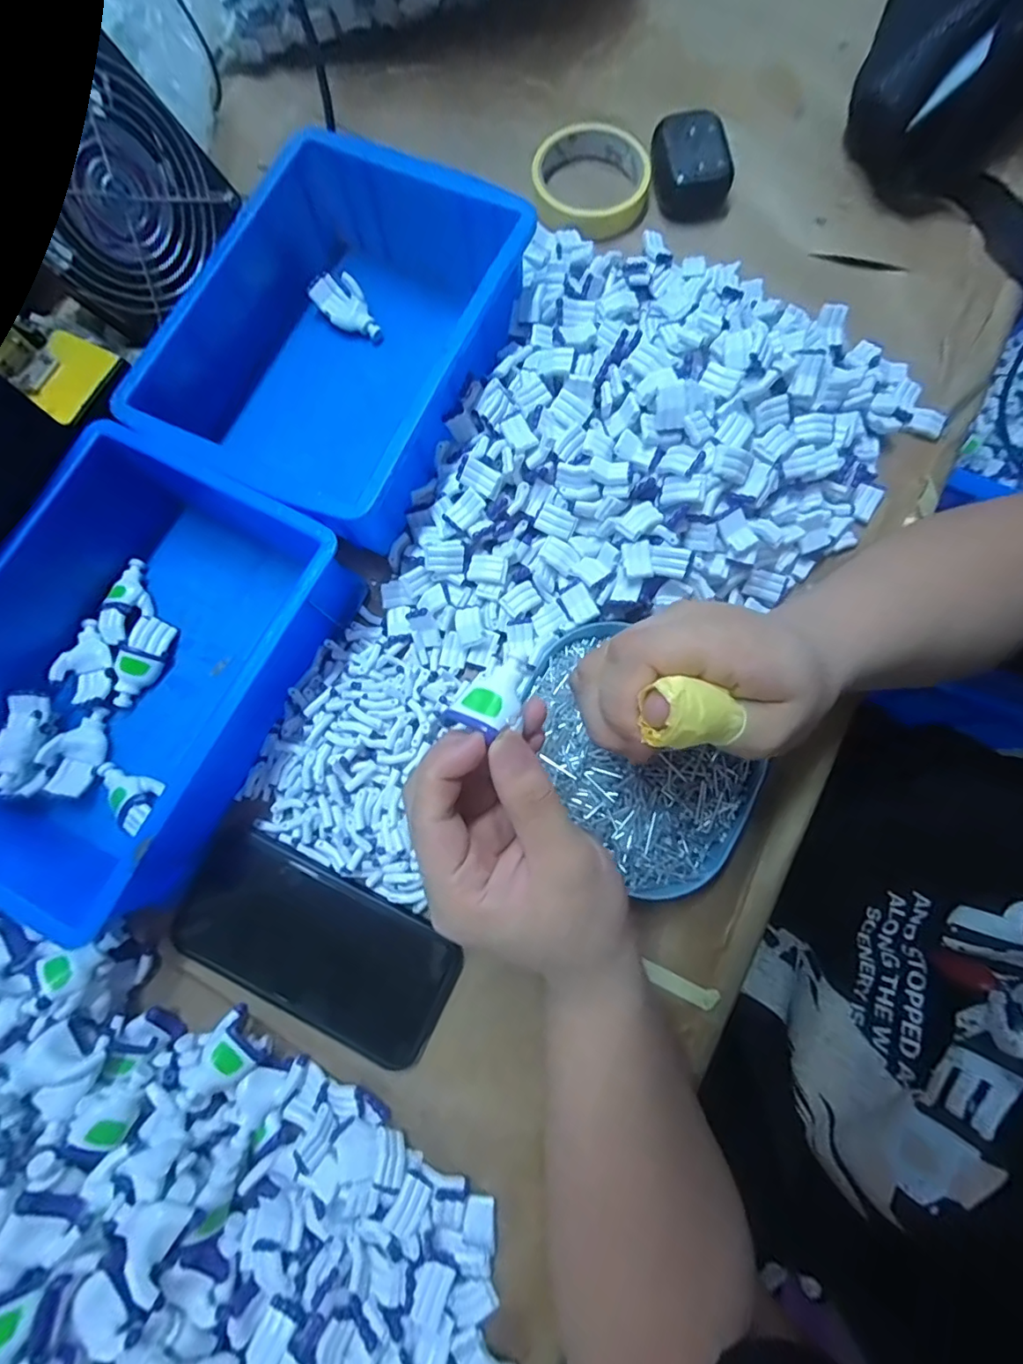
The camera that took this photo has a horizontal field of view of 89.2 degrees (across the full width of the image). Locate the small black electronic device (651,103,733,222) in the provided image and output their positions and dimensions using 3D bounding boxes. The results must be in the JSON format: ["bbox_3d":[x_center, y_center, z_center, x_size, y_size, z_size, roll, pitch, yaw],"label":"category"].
[{"bbox_3d":[0.136,-0.403,0.403,0.050,0.027,0.071,-17,79,-2],"label":"small black electronic device"}]

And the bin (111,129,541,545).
[{"bbox_3d":[-0.113,-0.226,0.349,0.180,0.067,0.239,25,80,6],"label":"bin"}]

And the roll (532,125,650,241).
[{"bbox_3d":[0.062,-0.390,0.406,0.088,0.021,0.095,0,79,2],"label":"roll"}]

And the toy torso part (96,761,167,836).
[{"bbox_3d":[-0.242,0.070,0.321,0.047,0.014,0.031,28,81,7],"label":"toy torso part"}]

